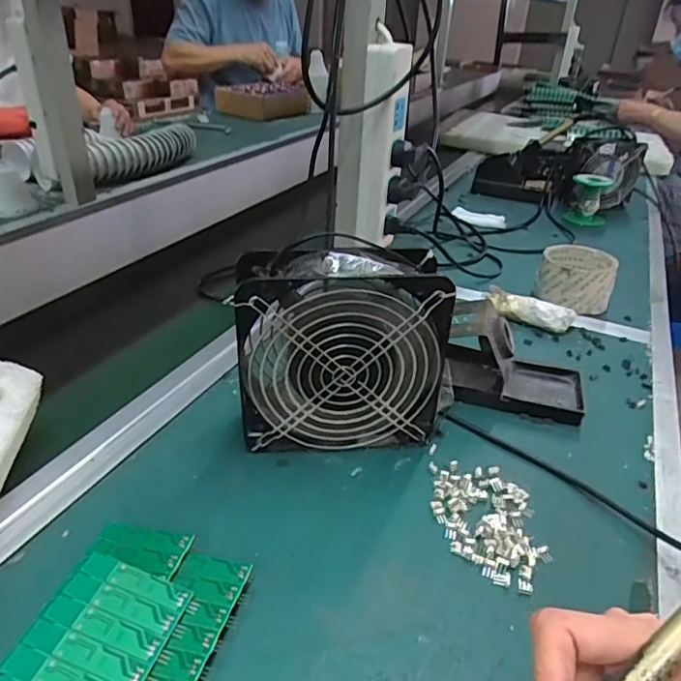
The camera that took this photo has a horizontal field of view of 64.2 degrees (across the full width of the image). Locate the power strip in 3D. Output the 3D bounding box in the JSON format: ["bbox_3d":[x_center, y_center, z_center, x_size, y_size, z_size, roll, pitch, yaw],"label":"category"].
[{"bbox_3d":[0.046,-0.212,0.610,0.047,0.209,0.037,5,32,3],"label":"power strip"}]

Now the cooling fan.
[{"bbox_3d":[0.002,0.009,0.409,0.153,0.151,0.055,-1,32,-6],"label":"cooling fan"}]

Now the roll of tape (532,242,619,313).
[{"bbox_3d":[0.283,-0.074,0.653,0.084,0.058,0.089,16,34,20],"label":"roll of tape"}]

